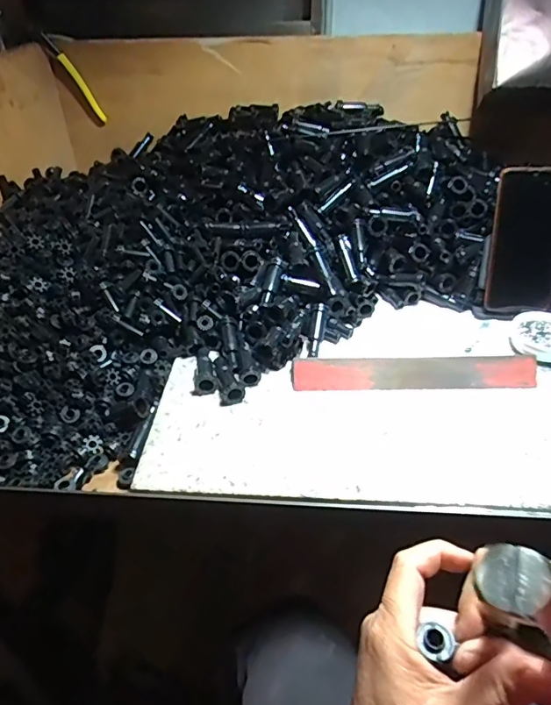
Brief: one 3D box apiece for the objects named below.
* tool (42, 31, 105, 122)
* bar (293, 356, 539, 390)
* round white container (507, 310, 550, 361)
[{"bbox_3d":[-0.309,-0.428,0.783,0.015,0.137,0.006,-29,40,5],"label":"tool"},{"bbox_3d":[0.151,0.021,0.539,0.258,0.022,0.025,-1,39,1],"label":"bar"},{"bbox_3d":[0.311,-0.019,0.577,0.067,0.024,0.068,-1,38,1],"label":"round white container"}]

